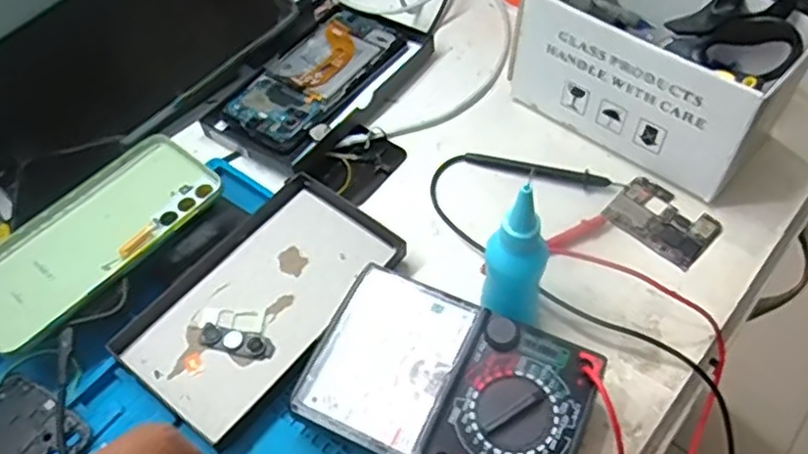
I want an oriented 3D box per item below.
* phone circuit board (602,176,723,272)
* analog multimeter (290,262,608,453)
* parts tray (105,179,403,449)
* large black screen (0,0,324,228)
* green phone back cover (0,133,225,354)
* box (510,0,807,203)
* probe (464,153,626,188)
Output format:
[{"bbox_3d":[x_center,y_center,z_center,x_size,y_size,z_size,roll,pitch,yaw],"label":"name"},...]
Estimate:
[{"bbox_3d":[0.179,-0.005,0.474,0.067,0.004,0.049,39,66,24],"label":"phone circuit board"},{"bbox_3d":[0.025,0.093,0.381,0.146,0.043,0.097,23,60,16],"label":"analog multimeter"},{"bbox_3d":[-0.092,0.045,0.444,0.102,0.012,0.171,32,63,21],"label":"parts tray"},{"bbox_3d":[-0.223,-0.163,0.576,0.203,0.029,0.321,37,65,23],"label":"large black screen"},{"bbox_3d":[-0.205,0.005,0.448,0.085,0.005,0.167,36,65,25],"label":"green phone back cover"},{"bbox_3d":[0.180,-0.123,0.495,0.177,0.094,0.109,37,65,23],"label":"box"},{"bbox_3d":[0.100,-0.041,0.496,0.113,0.009,0.009,15,58,12],"label":"probe"}]

